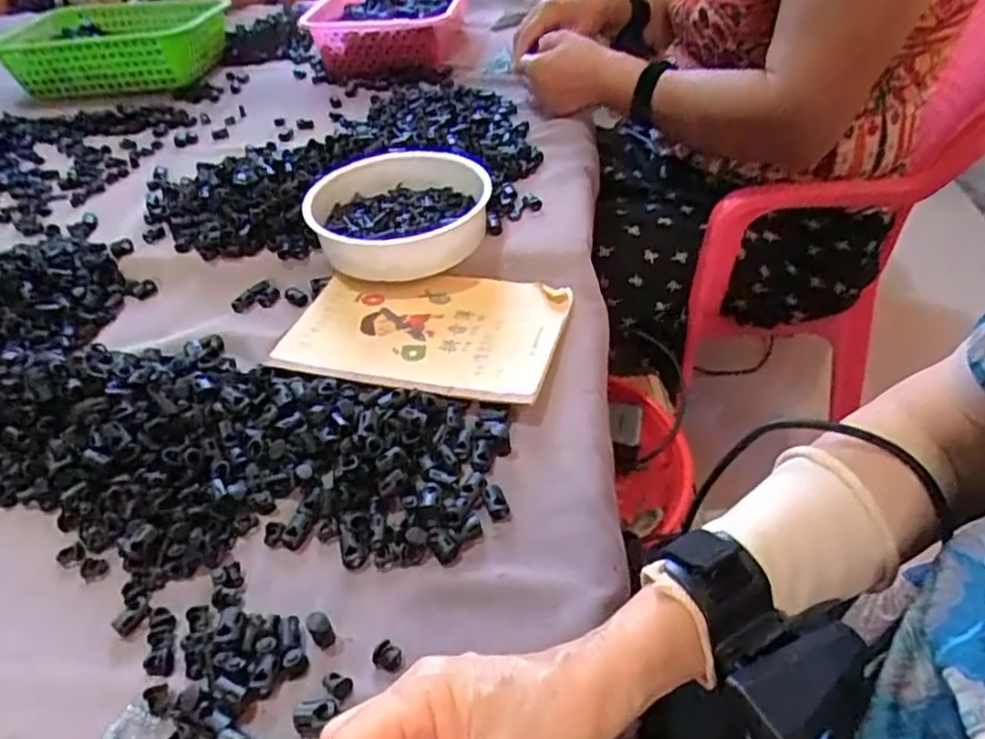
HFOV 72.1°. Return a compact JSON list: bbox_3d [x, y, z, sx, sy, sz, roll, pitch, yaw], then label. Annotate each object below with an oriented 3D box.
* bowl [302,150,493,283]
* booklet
[{"bbox_3d":[-0.084,-0.142,0.624,0.160,0.050,0.175,-2,42,2],"label":"bowl"},{"bbox_3d":[-0.052,-0.038,0.533,0.209,0.012,0.146,7,43,12],"label":"booklet"}]

